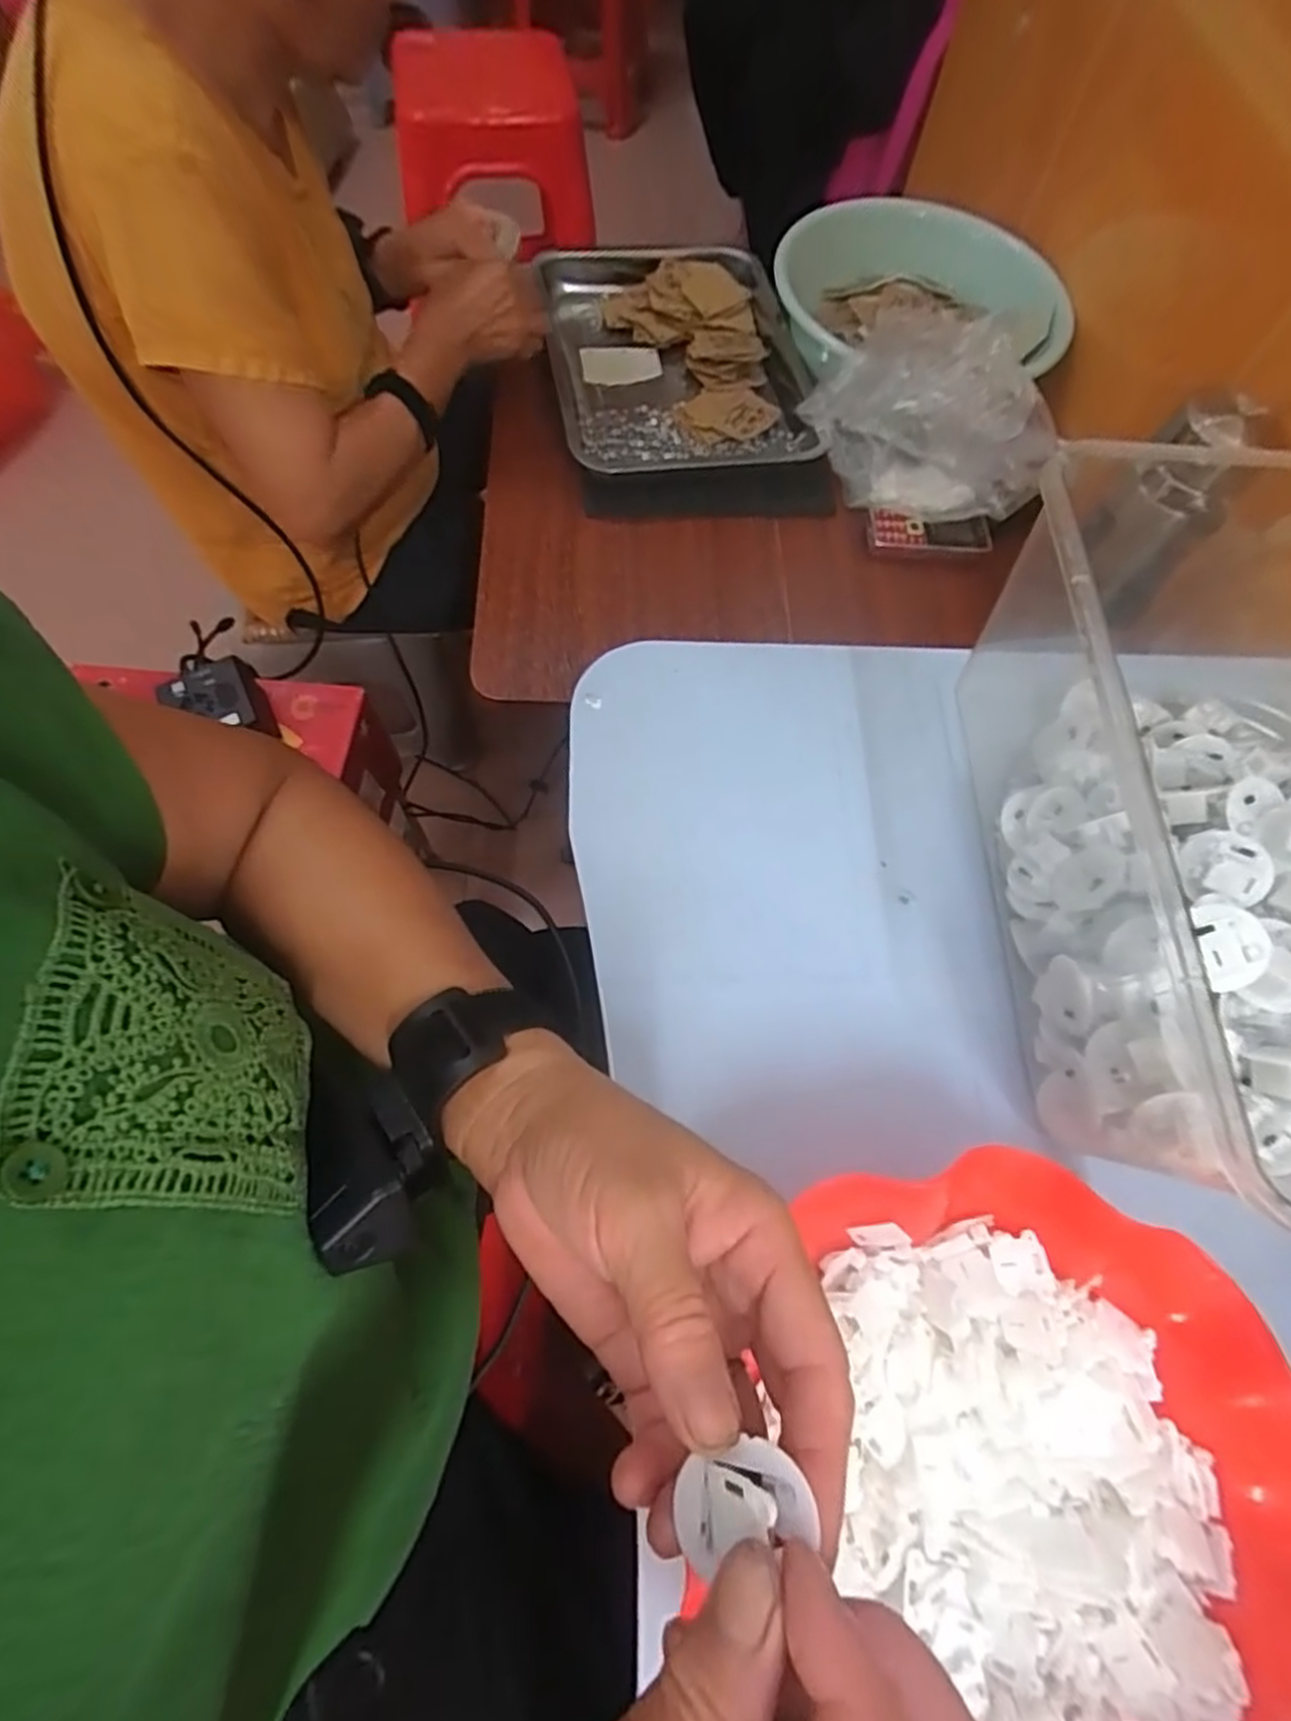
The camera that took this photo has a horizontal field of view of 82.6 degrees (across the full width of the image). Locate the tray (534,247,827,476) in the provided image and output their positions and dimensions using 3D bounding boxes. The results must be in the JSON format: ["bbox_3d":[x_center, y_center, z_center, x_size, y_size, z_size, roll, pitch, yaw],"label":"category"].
[{"bbox_3d":[0.042,-0.541,0.789,0.283,0.053,0.356,-10,67,-7],"label":"tray"}]

